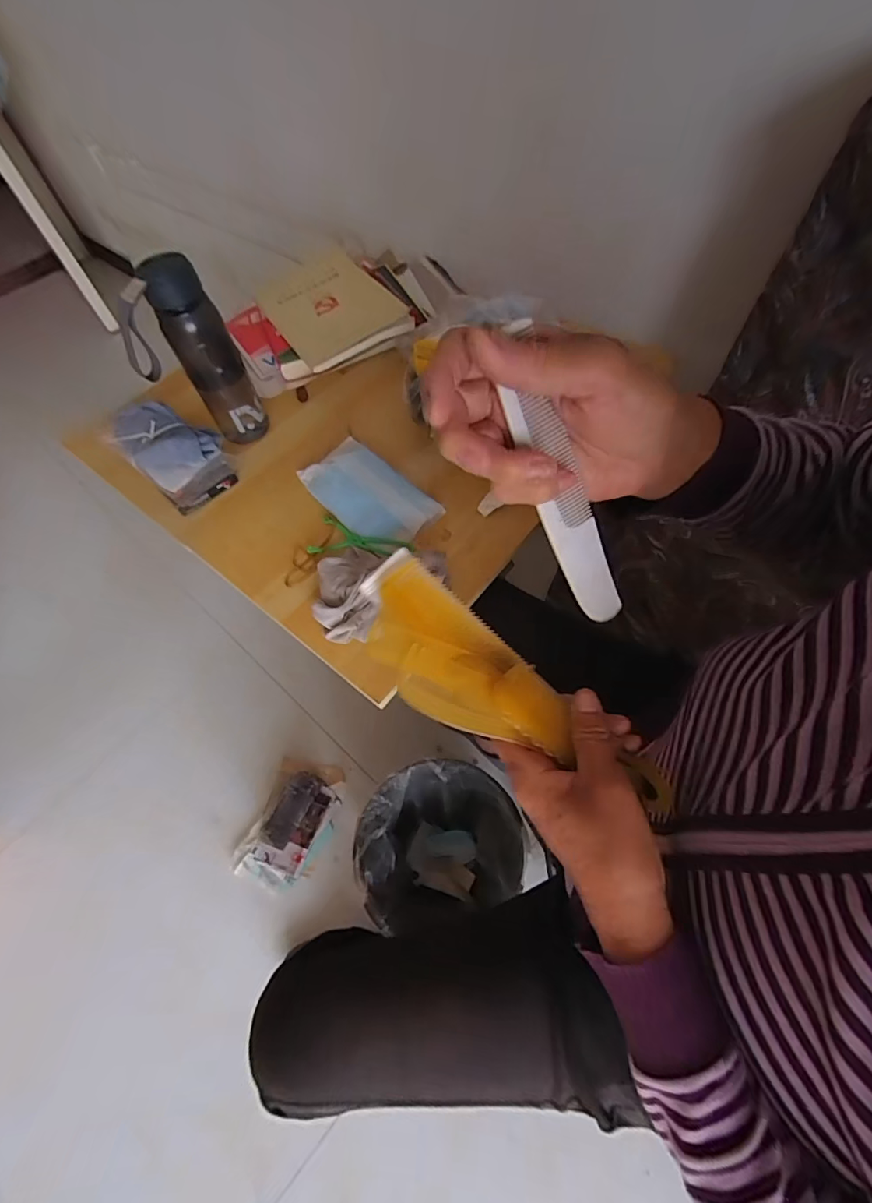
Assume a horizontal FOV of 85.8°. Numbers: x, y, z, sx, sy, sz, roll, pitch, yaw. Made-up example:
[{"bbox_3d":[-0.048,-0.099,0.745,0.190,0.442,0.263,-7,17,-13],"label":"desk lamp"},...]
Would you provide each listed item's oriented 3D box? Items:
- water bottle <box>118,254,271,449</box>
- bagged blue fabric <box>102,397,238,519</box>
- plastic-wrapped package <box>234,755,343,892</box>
[{"bbox_3d":[-0.324,-0.316,0.628,0.127,0.224,0.064,-31,62,-14],"label":"water bottle"},{"bbox_3d":[-0.379,-0.218,0.670,0.188,0.061,0.110,35,68,22],"label":"bagged blue fabric"},{"bbox_3d":[-0.287,0.427,0.926,0.155,0.056,0.233,17,62,14],"label":"plastic-wrapped package"}]

